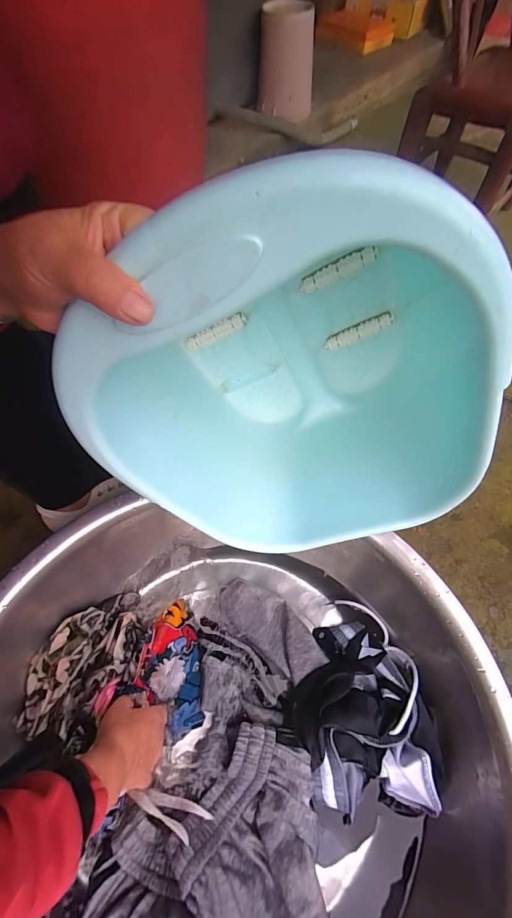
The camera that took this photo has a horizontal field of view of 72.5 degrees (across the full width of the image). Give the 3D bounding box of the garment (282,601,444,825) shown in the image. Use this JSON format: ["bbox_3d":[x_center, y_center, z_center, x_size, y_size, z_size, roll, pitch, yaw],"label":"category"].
[{"bbox_3d":[0.140,0.340,0.469,0.184,0.074,0.237,-21,63,-9],"label":"garment"}]

